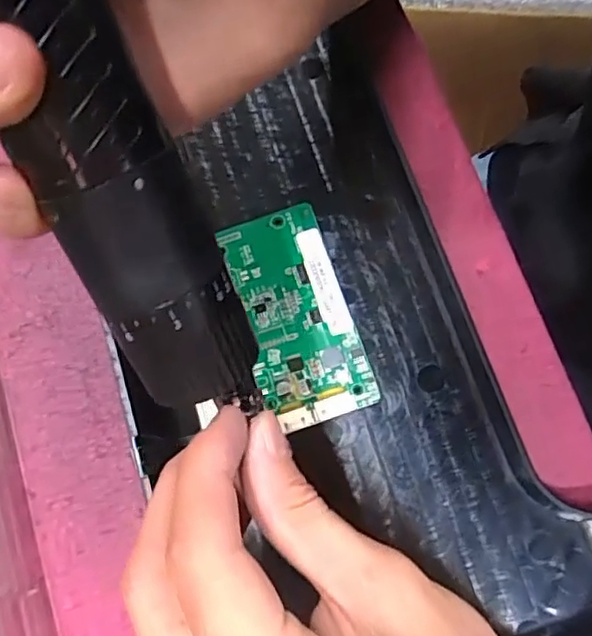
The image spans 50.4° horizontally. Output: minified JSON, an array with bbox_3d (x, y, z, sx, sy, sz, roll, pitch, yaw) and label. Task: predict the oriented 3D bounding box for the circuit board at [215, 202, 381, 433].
[{"bbox_3d":[-0.001,-0.002,0.273,0.045,0.006,0.094,-18,74,-4],"label":"circuit board"}]

